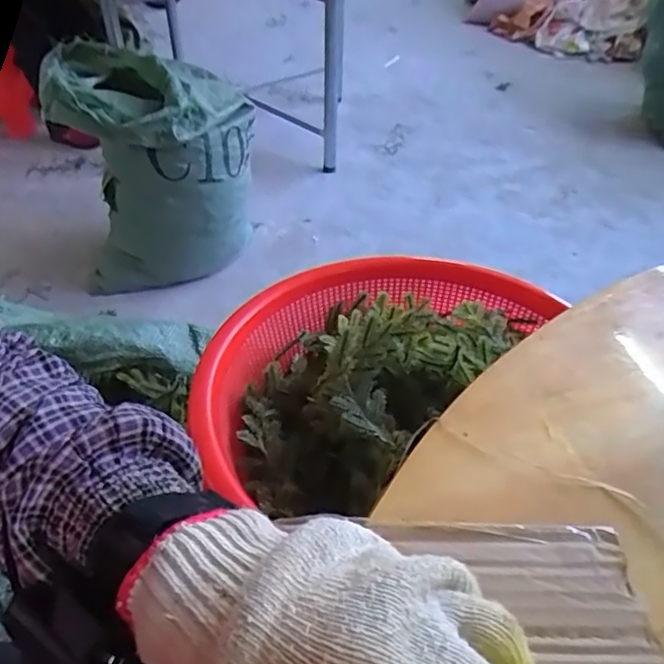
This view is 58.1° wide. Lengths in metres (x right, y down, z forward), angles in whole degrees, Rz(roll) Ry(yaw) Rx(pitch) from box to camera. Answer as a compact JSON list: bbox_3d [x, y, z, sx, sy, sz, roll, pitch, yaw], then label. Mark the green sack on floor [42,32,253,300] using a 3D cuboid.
[{"bbox_3d":[-0.449,-0.405,1.574,0.457,0.560,0.359,-11,43,-15],"label":"green sack on floor"}]

